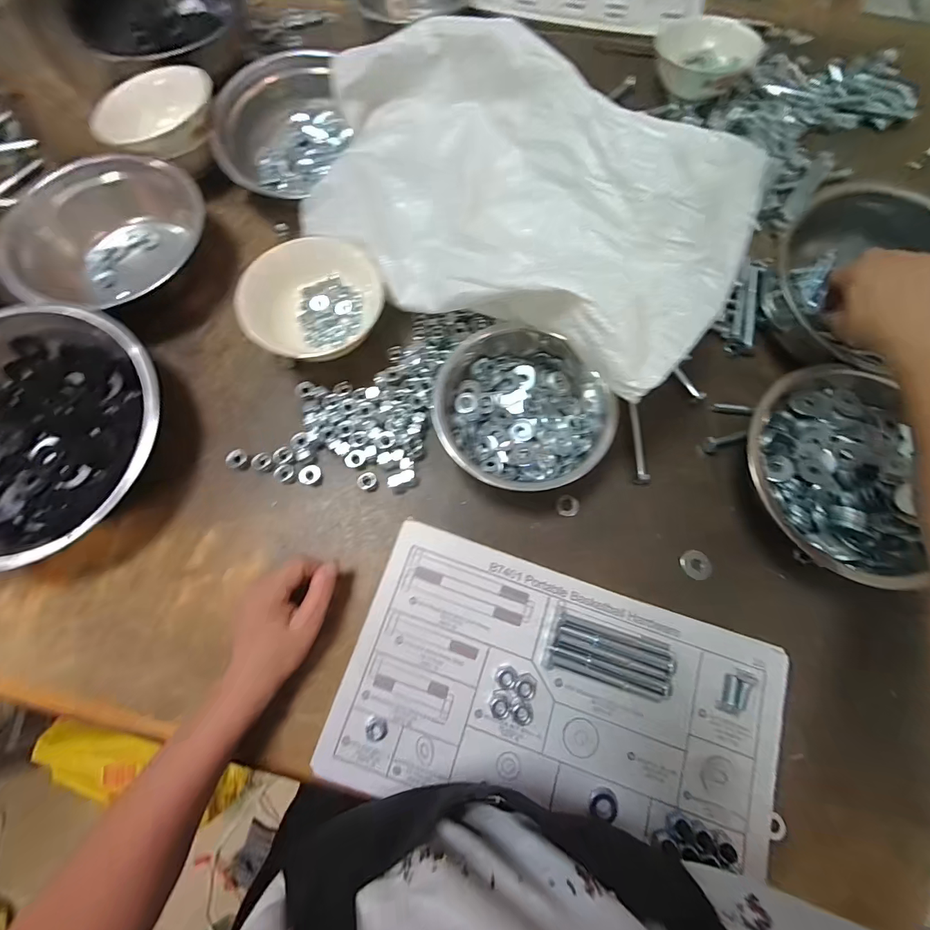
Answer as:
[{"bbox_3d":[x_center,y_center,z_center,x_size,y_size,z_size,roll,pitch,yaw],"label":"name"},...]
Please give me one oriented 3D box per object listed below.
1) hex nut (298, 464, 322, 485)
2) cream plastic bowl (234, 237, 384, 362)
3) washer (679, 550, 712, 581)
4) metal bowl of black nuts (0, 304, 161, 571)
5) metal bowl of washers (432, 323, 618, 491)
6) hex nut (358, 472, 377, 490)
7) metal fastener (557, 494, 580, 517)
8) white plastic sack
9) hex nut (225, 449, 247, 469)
[{"bbox_3d":[-0.163,0.009,0.430,0.022,0.004,0.020,-9,74,-3],"label":"hex nut"},{"bbox_3d":[-0.159,-0.178,0.449,0.137,0.071,0.125,0,74,0],"label":"cream plastic bowl"},{"bbox_3d":[0.233,0.100,0.412,0.027,0.004,0.029,0,74,0],"label":"washer"},{"bbox_3d":[-0.420,-0.028,0.408,0.255,0.064,0.234,0,74,0],"label":"metal bowl of black nuts"},{"bbox_3d":[0.054,-0.065,0.422,0.163,0.071,0.152,0,74,0],"label":"metal bowl of washers"},{"bbox_3d":[-0.103,0.016,0.431,0.020,0.004,0.017,-10,74,-3],"label":"hex nut"},{"bbox_3d":[0.108,0.042,0.427,0.023,0.007,0.021,4,74,1],"label":"metal fastener"},{"bbox_3d":[0.020,-0.283,0.409,0.491,0.107,0.279,33,77,10],"label":"white plastic sack"},{"bbox_3d":[-0.240,-0.006,0.433,0.016,0.011,0.022,28,75,7],"label":"hex nut"}]

